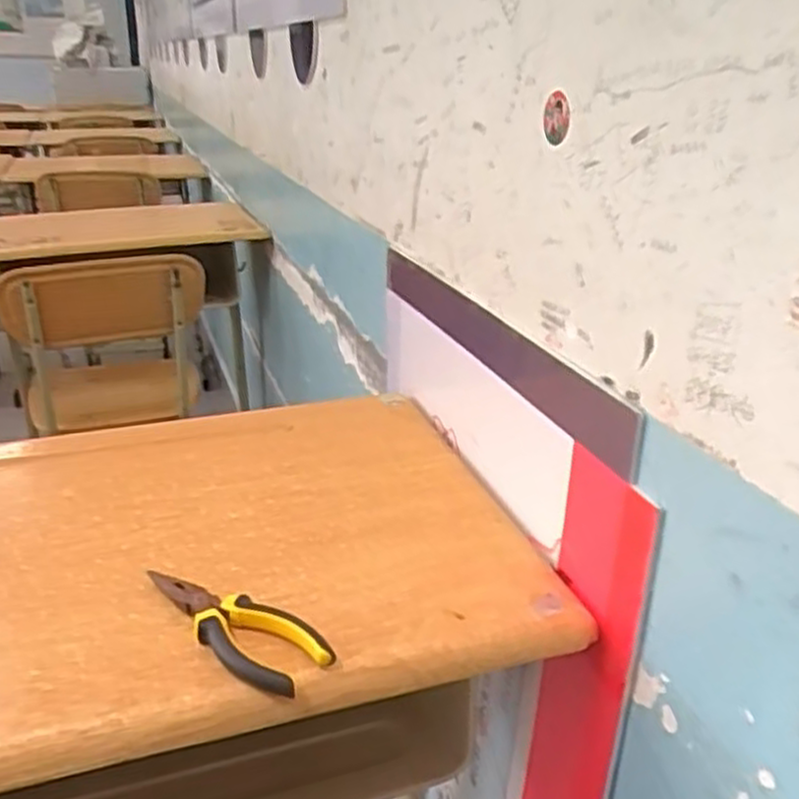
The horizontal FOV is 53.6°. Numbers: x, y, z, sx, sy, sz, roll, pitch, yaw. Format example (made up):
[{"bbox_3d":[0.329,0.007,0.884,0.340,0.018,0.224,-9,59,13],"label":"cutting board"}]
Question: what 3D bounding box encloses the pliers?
[{"bbox_3d":[-0.111,0.147,0.527,0.148,0.016,0.053,21,30,36],"label":"pliers"}]

